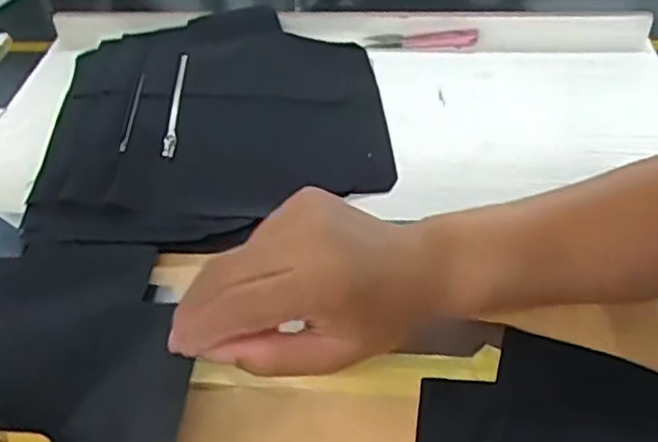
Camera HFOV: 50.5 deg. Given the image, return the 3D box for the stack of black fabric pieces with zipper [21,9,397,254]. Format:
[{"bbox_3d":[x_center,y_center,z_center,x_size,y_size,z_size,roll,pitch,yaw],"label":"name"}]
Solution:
[{"bbox_3d":[-0.084,-0.092,0.546,0.250,0.018,0.309,-6,42,-2],"label":"stack of black fabric pieces with zipper"}]

